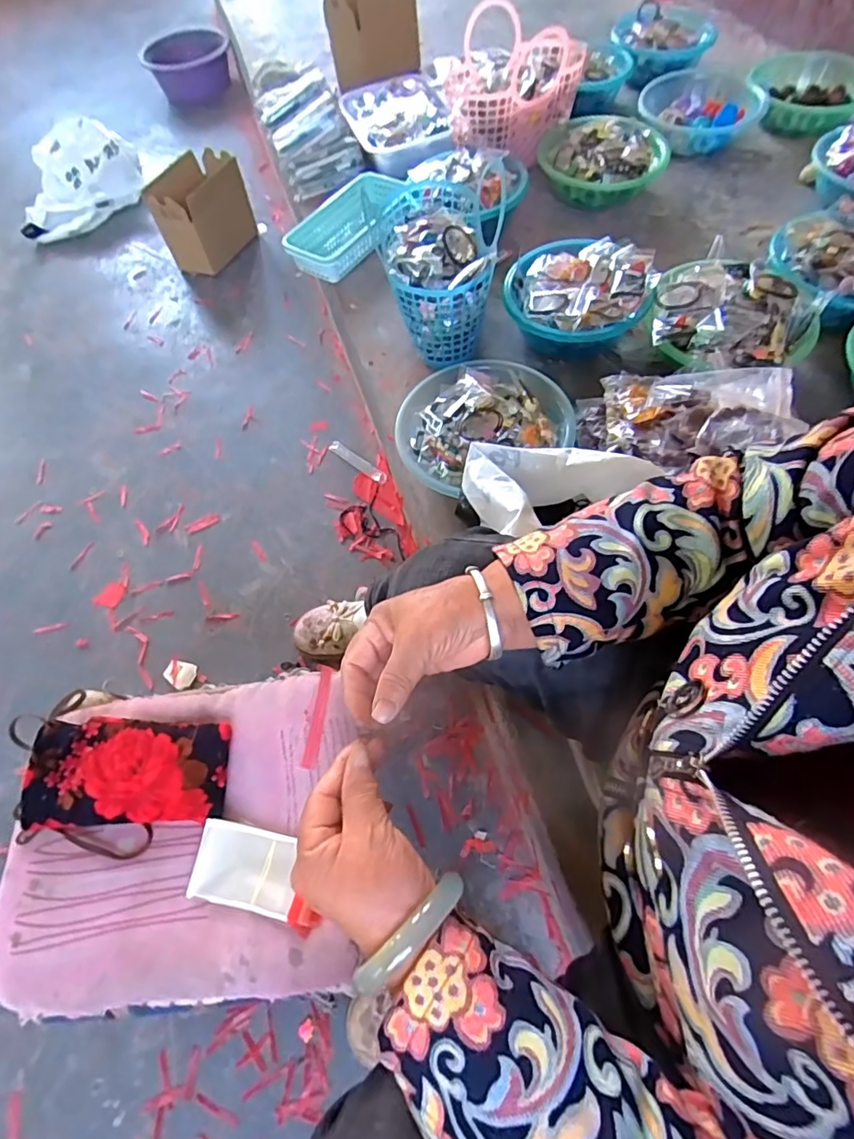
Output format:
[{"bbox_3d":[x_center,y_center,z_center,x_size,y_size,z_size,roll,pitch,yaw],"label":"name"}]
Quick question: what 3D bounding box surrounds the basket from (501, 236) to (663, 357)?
[{"bbox_3d":[0.234,-0.430,0.849,0.219,0.089,0.209,-2,63,4],"label":"basket"}]

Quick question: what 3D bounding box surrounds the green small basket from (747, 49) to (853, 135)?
[{"bbox_3d":[0.769,-0.952,1.081,0.238,0.062,0.238,11,64,10],"label":"green small basket"}]

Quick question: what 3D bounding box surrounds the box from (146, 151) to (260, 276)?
[{"bbox_3d":[-0.540,-0.871,1.314,0.124,0.200,0.225,17,65,13],"label":"box"}]

